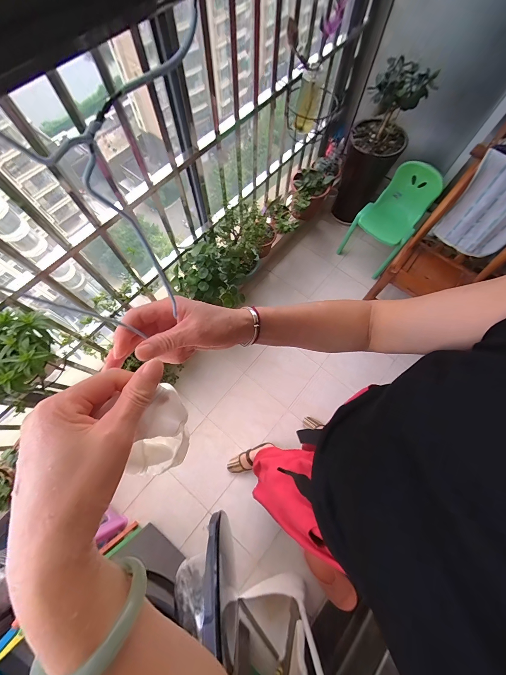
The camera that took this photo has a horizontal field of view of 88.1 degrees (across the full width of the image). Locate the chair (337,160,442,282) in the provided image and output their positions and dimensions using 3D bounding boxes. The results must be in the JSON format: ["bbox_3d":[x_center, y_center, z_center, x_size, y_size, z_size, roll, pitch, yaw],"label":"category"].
[{"bbox_3d":[0.784,-0.672,1.479,0.320,0.456,0.417,39,74,12],"label":"chair"}]

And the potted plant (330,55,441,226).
[{"bbox_3d":[0.624,-0.957,1.435,0.281,0.764,0.251,23,72,7],"label":"potted plant"}]

